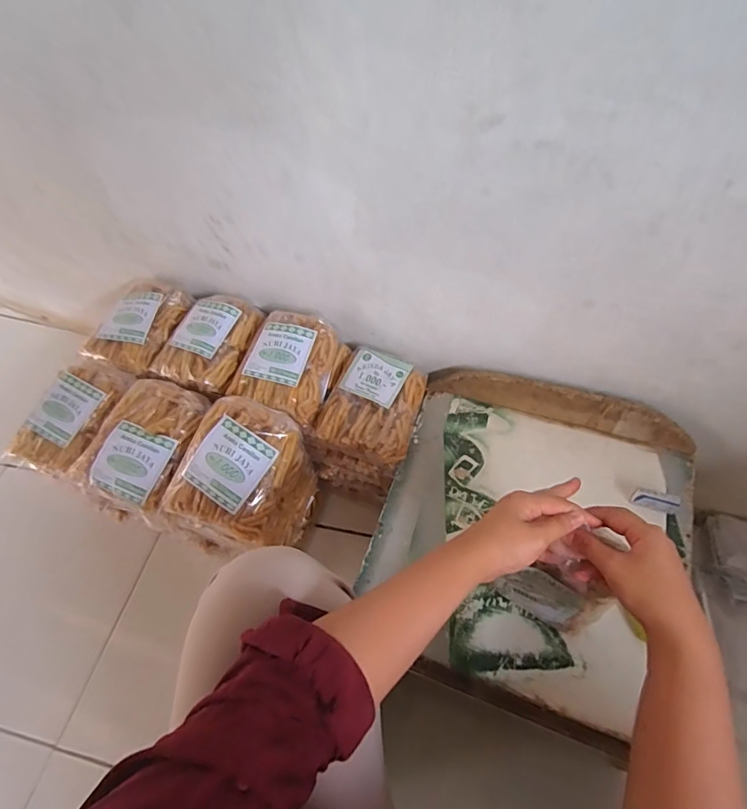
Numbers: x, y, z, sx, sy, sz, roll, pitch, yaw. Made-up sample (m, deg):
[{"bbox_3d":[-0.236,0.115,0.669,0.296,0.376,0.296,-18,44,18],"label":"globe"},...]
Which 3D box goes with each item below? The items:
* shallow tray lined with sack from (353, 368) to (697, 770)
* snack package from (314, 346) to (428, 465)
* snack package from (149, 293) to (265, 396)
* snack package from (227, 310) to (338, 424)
[{"bbox_3d":[0.201,0.160,0.614,0.383,0.085,0.411,17,59,16],"label":"shallow tray lined with sack"},{"bbox_3d":[-0.001,-0.001,0.733,0.145,0.051,0.168,16,58,15],"label":"snack package"},{"bbox_3d":[-0.269,-0.108,0.770,0.141,0.049,0.178,23,61,19],"label":"snack package"},{"bbox_3d":[-0.140,-0.063,0.741,0.145,0.072,0.162,15,58,15],"label":"snack package"}]

